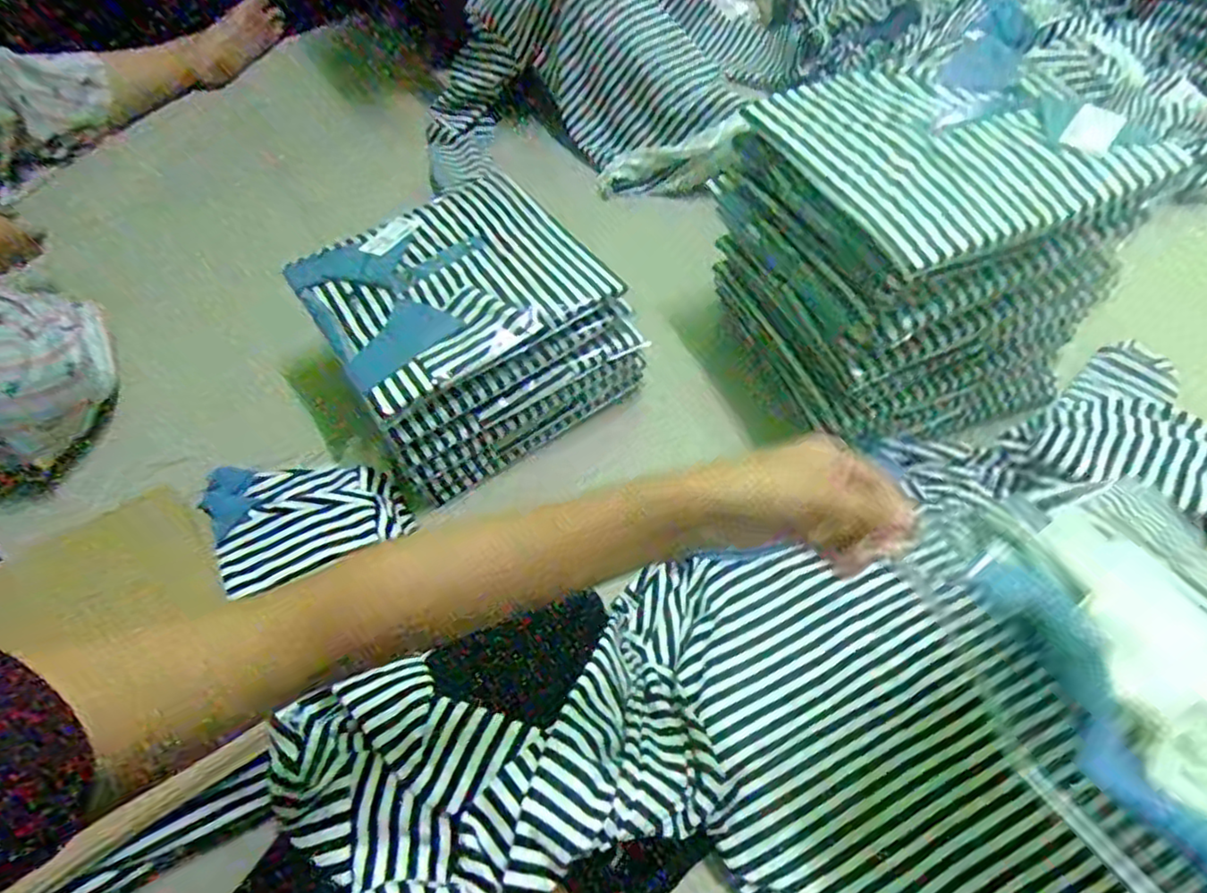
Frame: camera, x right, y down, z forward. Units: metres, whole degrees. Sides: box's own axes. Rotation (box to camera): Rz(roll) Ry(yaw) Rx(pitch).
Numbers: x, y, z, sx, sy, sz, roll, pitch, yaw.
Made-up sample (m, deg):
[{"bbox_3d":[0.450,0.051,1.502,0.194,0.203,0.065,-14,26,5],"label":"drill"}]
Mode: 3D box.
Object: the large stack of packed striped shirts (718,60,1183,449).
[{"bbox_3d":[0.303,-0.192,0.711,0.271,0.257,0.277,-20,57,-10],"label":"large stack of packed striped shirts"}]

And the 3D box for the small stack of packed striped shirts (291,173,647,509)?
[{"bbox_3d":[-0.147,-0.136,0.773,0.281,0.177,0.268,-33,60,-18],"label":"small stack of packed striped shirts"}]

